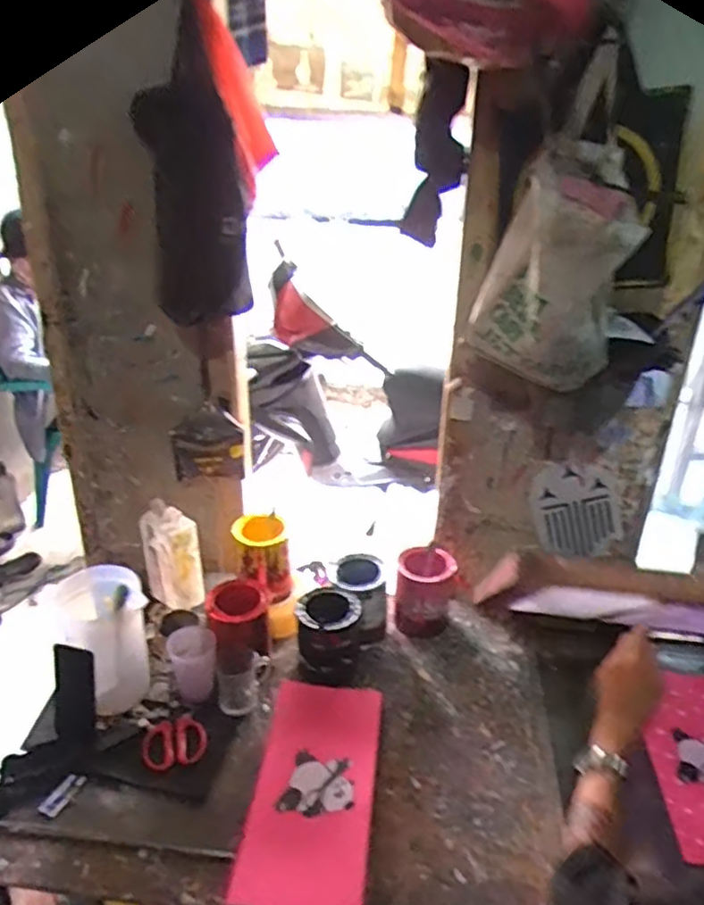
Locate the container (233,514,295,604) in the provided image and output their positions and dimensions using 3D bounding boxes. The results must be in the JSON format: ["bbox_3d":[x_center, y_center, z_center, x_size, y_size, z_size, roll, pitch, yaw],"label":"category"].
[{"bbox_3d":[-0.169,0.202,1.307,0.111,0.126,0.132,-4,27,-10],"label":"container"}]

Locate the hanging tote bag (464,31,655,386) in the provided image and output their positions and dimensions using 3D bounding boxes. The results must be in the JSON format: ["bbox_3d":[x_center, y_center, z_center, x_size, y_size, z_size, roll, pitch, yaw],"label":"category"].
[{"bbox_3d":[0.283,-0.297,0.959,0.200,0.406,0.182,5,27,8],"label":"hanging tote bag"}]

